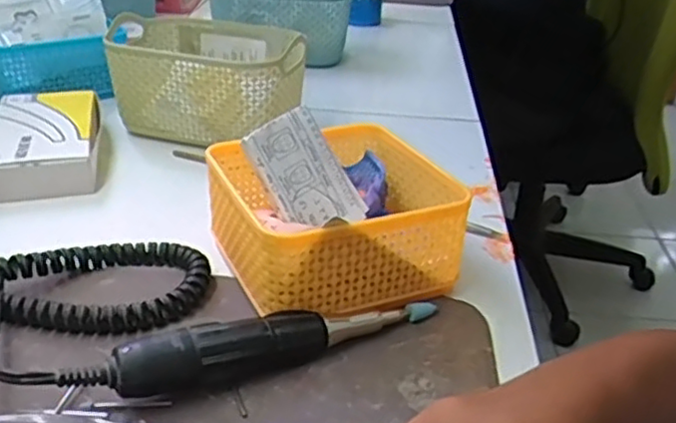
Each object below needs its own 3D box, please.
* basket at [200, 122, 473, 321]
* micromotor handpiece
[{"bbox_3d":[-0.004,-0.004,0.422,0.131,0.060,0.137,-12,33,-24],"label":"basket"},{"bbox_3d":[-0.027,0.062,0.348,0.174,0.029,0.025,-13,33,-25],"label":"micromotor handpiece"}]

